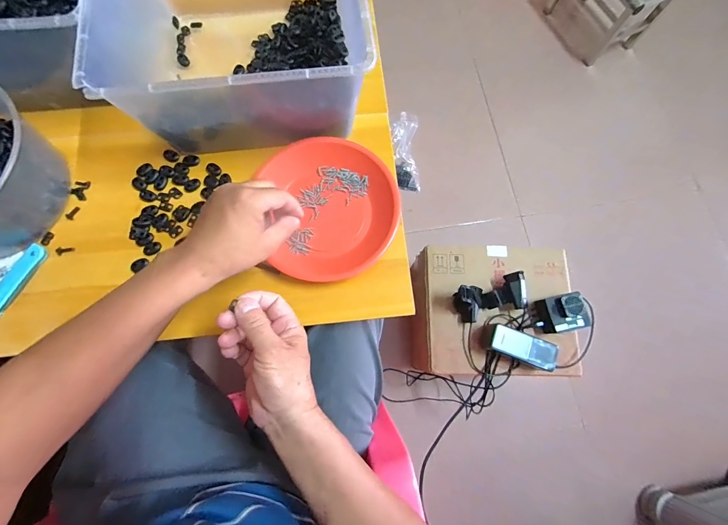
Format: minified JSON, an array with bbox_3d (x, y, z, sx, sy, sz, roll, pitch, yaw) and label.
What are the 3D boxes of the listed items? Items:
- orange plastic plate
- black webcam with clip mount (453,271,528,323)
[{"bbox_3d":[-0.050,-0.074,0.427,0.184,0.031,0.191,0,75,-1],"label":"orange plastic plate"},{"bbox_3d":[0.262,0.073,0.662,0.149,0.073,0.071,-14,76,-5],"label":"black webcam with clip mount"}]

